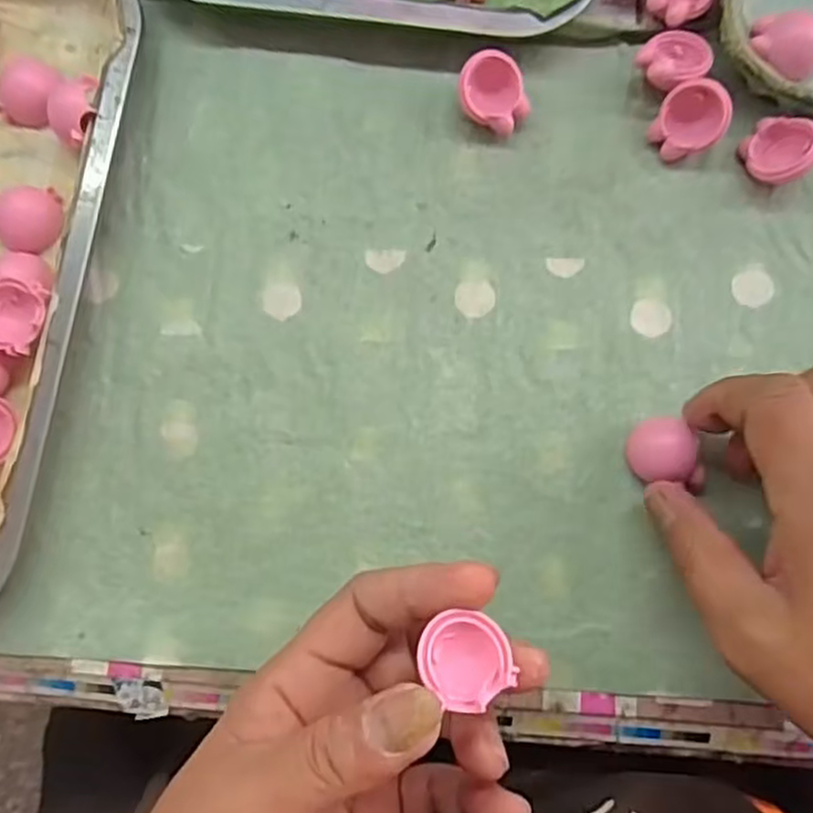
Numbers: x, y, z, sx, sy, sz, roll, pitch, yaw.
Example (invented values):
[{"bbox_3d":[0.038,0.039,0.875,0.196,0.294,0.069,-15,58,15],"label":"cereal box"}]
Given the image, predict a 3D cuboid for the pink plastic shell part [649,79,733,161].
[{"bbox_3d":[0.124,-0.125,0.309,0.028,0.021,0.028,0,83,0],"label":"pink plastic shell part"}]

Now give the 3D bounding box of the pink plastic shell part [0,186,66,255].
[{"bbox_3d":[-0.164,-0.082,0.309,0.028,0.010,0.028,0,83,0],"label":"pink plastic shell part"}]

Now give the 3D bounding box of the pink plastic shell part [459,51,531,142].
[{"bbox_3d":[0.039,-0.138,0.313,0.031,0.020,0.029,0,83,0],"label":"pink plastic shell part"}]

